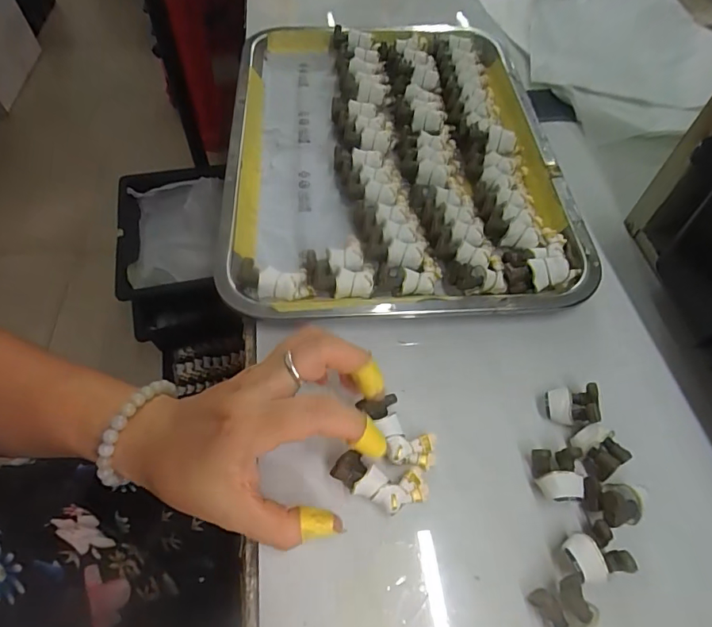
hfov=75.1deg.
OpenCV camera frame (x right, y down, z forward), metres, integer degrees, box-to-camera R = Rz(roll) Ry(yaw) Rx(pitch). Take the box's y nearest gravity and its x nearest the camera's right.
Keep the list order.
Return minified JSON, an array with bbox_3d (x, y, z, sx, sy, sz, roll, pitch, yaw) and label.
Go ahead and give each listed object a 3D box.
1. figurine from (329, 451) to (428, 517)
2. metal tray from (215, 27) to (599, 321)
[{"bbox_3d":[0.014,0.089,0.240,0.053,0.011,0.022,21,57,-11],"label":"figurine"},{"bbox_3d":[0.025,-0.148,0.394,0.259,0.030,0.356,-2,57,-2],"label":"metal tray"}]

